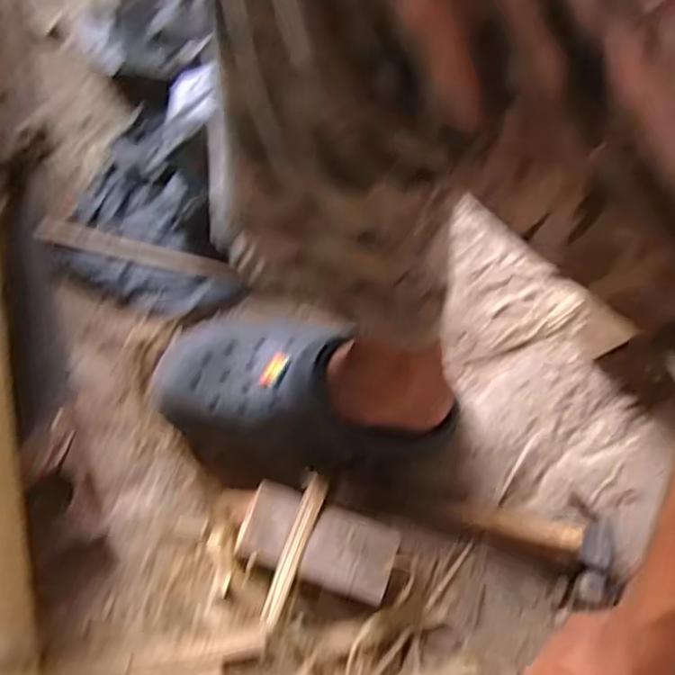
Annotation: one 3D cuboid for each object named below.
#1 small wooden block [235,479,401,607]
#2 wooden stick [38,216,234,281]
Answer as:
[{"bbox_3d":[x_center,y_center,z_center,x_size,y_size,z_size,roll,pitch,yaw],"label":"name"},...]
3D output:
[{"bbox_3d":[-0.016,0.177,0.609,0.130,0.038,0.065,21,75,4],"label":"small wooden block"},{"bbox_3d":[-0.197,-0.086,0.686,0.194,0.013,0.023,14,75,2],"label":"wooden stick"}]

